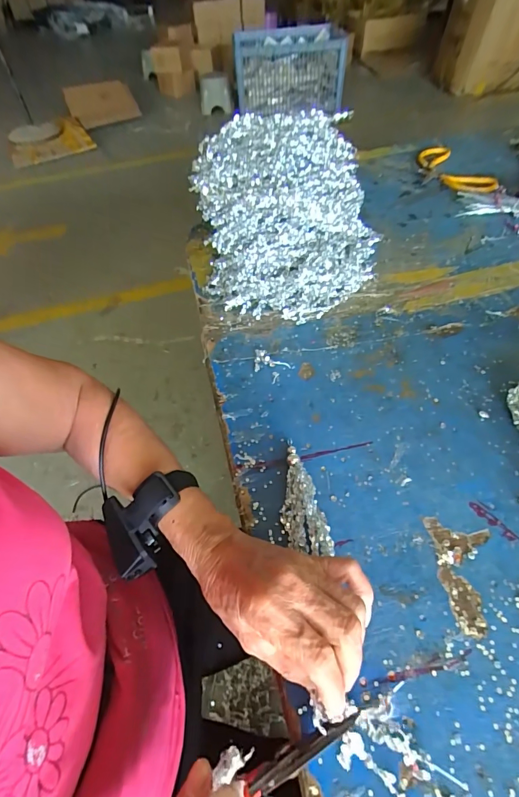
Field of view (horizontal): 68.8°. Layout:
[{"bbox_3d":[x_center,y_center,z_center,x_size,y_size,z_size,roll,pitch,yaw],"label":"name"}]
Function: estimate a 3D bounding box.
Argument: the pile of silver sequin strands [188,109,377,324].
[{"bbox_3d":[0.040,-0.232,0.489,0.247,0.165,0.200,0,53,4],"label":"pile of silver sequin strands"}]

